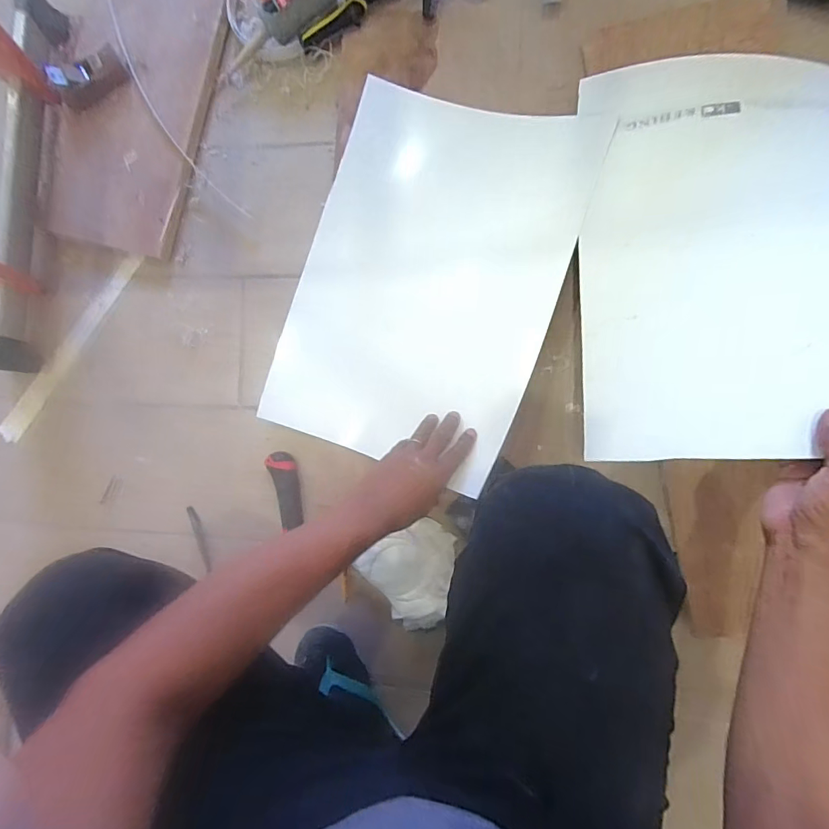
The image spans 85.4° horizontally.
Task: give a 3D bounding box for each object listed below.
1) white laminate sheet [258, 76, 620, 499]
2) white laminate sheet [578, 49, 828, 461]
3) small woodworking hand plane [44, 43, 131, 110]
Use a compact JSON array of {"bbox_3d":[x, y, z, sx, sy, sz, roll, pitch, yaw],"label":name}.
[{"bbox_3d":[0.012,-0.185,0.599,0.347,0.080,0.491,18,94,6],"label":"white laminate sheet"},{"bbox_3d":[0.370,-0.185,0.492,0.427,0.123,0.488,2,78,33],"label":"white laminate sheet"},{"bbox_3d":[-0.491,-0.510,0.676,0.108,0.041,0.058,-38,85,5],"label":"small woodworking hand plane"}]

